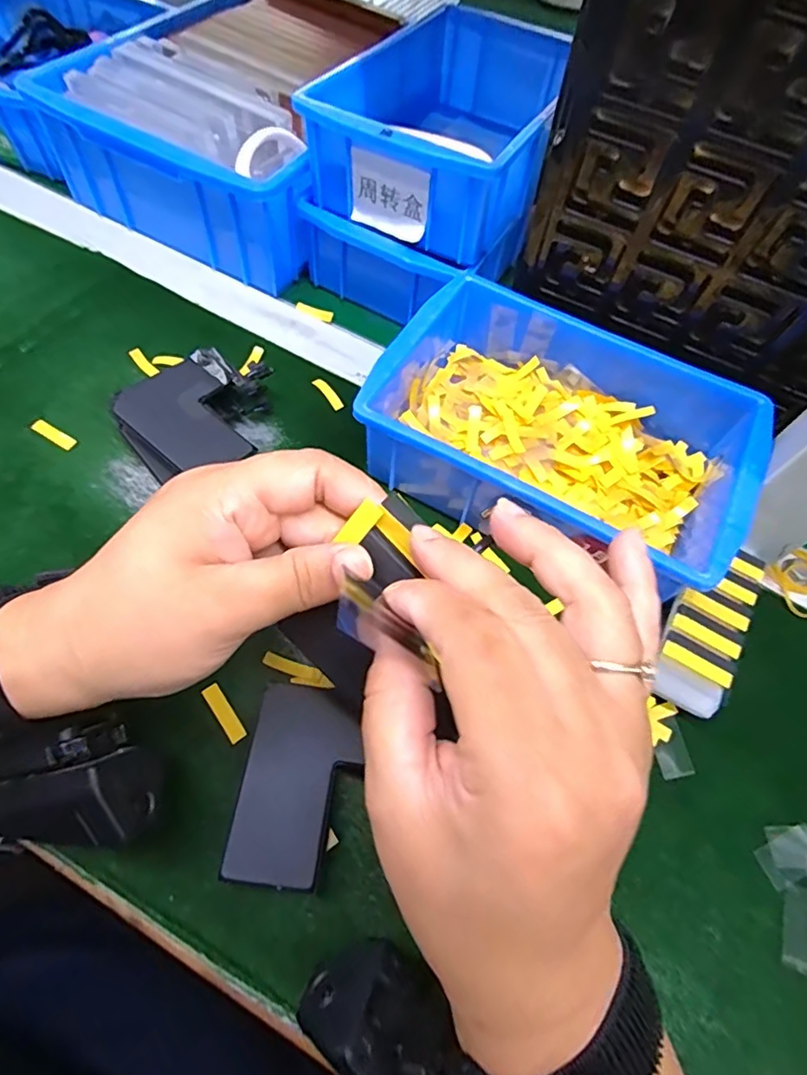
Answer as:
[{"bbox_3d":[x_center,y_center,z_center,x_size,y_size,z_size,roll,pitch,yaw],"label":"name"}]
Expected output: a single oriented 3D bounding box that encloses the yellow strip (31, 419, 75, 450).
[{"bbox_3d":[-0.207,-0.061,0.327,0.027,0.004,0.008,29,62,9],"label":"yellow strip"}]

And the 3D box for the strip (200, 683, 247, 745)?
[{"bbox_3d":[-0.085,0.083,0.261,0.007,0.004,0.029,-32,70,-22],"label":"strip"}]

